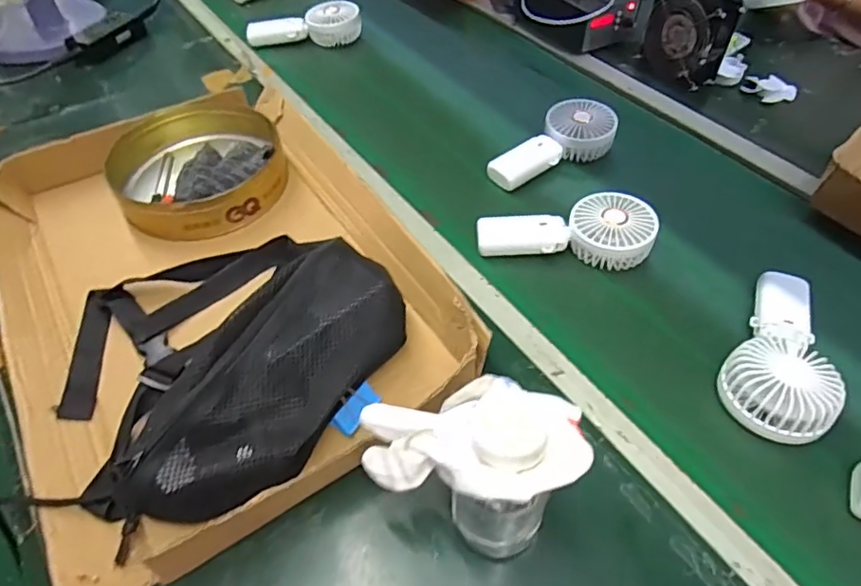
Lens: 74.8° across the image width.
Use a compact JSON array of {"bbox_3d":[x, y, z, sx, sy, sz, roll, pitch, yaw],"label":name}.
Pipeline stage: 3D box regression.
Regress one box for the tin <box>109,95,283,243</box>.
[{"bbox_3d":[-0.273,-0.152,0.662,0.199,0.052,0.197,1,48,-1],"label":"tin"}]

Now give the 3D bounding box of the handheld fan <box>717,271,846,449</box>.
[{"bbox_3d":[0.320,0.047,0.503,0.084,0.046,0.184,25,52,19],"label":"handheld fan"}]

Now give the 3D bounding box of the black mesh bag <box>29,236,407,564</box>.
[{"bbox_3d":[-0.191,0.043,0.482,0.291,0.072,0.293,25,52,20],"label":"black mesh bag"}]

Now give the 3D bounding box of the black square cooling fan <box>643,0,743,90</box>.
[{"bbox_3d":[0.383,-0.389,0.835,0.050,0.110,0.120,-21,52,-20],"label":"black square cooling fan"}]

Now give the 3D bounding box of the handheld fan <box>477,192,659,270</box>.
[{"bbox_3d":[0.144,-0.071,0.606,0.178,0.042,0.078,7,48,4],"label":"handheld fan"}]

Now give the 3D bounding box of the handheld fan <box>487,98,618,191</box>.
[{"bbox_3d":[0.145,-0.189,0.708,0.174,0.051,0.073,-24,53,-22],"label":"handheld fan"}]

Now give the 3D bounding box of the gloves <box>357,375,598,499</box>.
[{"bbox_3d":[0.020,0.087,0.335,0.139,0.053,0.073,-6,48,15],"label":"gloves"}]

